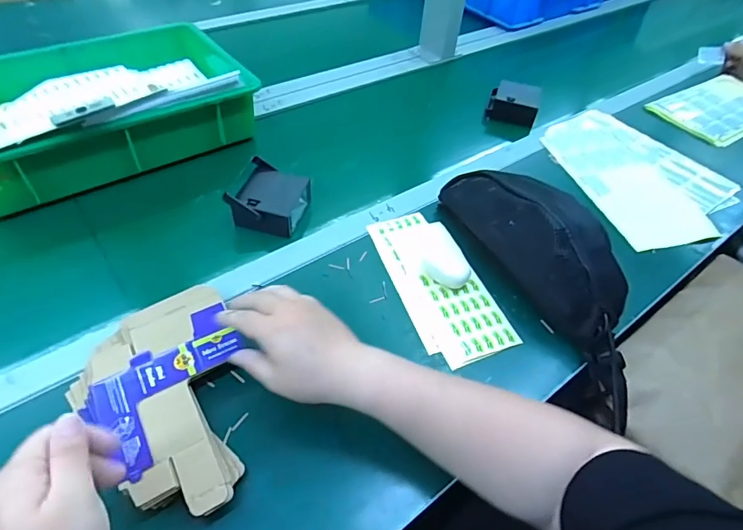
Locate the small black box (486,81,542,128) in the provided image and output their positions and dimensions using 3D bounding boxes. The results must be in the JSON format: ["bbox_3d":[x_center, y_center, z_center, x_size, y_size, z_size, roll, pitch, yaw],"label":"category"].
[{"bbox_3d":[0.264,-0.299,0.848,0.087,0.059,0.058,19,49,11],"label":"small black box"}]

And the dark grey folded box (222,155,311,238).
[{"bbox_3d":[-0.138,-0.089,0.623,0.088,0.044,0.097,19,49,11],"label":"dark grey folded box"}]

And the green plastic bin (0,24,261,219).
[{"bbox_3d":[-0.407,-0.235,0.685,0.425,0.107,0.279,-30,58,-28],"label":"green plastic bin"}]

